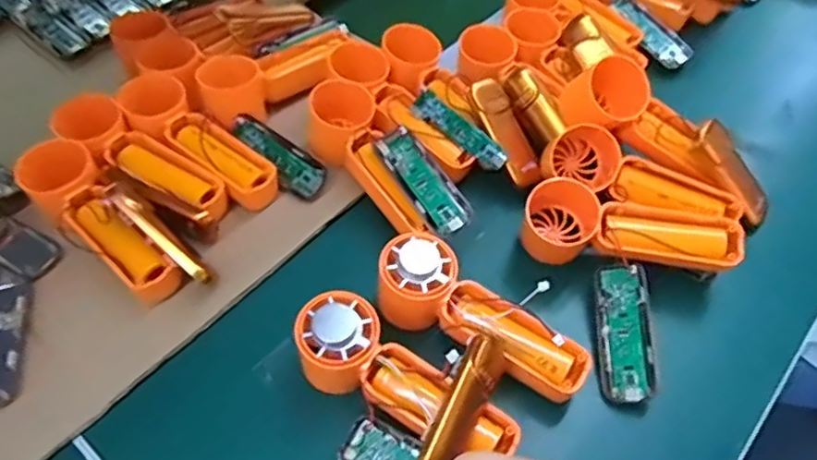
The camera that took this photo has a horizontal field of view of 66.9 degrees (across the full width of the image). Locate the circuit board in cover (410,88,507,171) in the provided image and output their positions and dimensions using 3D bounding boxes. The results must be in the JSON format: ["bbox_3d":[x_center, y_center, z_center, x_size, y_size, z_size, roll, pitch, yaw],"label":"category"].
[{"bbox_3d":[0.035,-0.069,0.435,0.077,0.020,0.007,42,22,12],"label":"circuit board in cover"}]

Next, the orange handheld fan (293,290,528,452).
[{"bbox_3d":[-0.003,0.080,0.323,0.125,0.034,0.049,32,59,5],"label":"orange handheld fan"}]

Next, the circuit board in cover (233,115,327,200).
[{"bbox_3d":[-0.091,-0.052,0.430,0.079,0.006,0.027,36,85,13],"label":"circuit board in cover"}]

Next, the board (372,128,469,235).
[{"bbox_3d":[0.010,-0.032,0.397,0.029,0.007,0.080,-33,72,-12],"label":"board"}]

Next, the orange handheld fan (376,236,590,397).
[{"bbox_3d":[0.041,0.051,0.352,0.127,0.045,0.047,26,57,17],"label":"orange handheld fan"}]

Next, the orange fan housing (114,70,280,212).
[{"bbox_3d":[-0.142,-0.060,0.426,0.128,0.043,0.044,32,60,21],"label":"orange fan housing"}]

